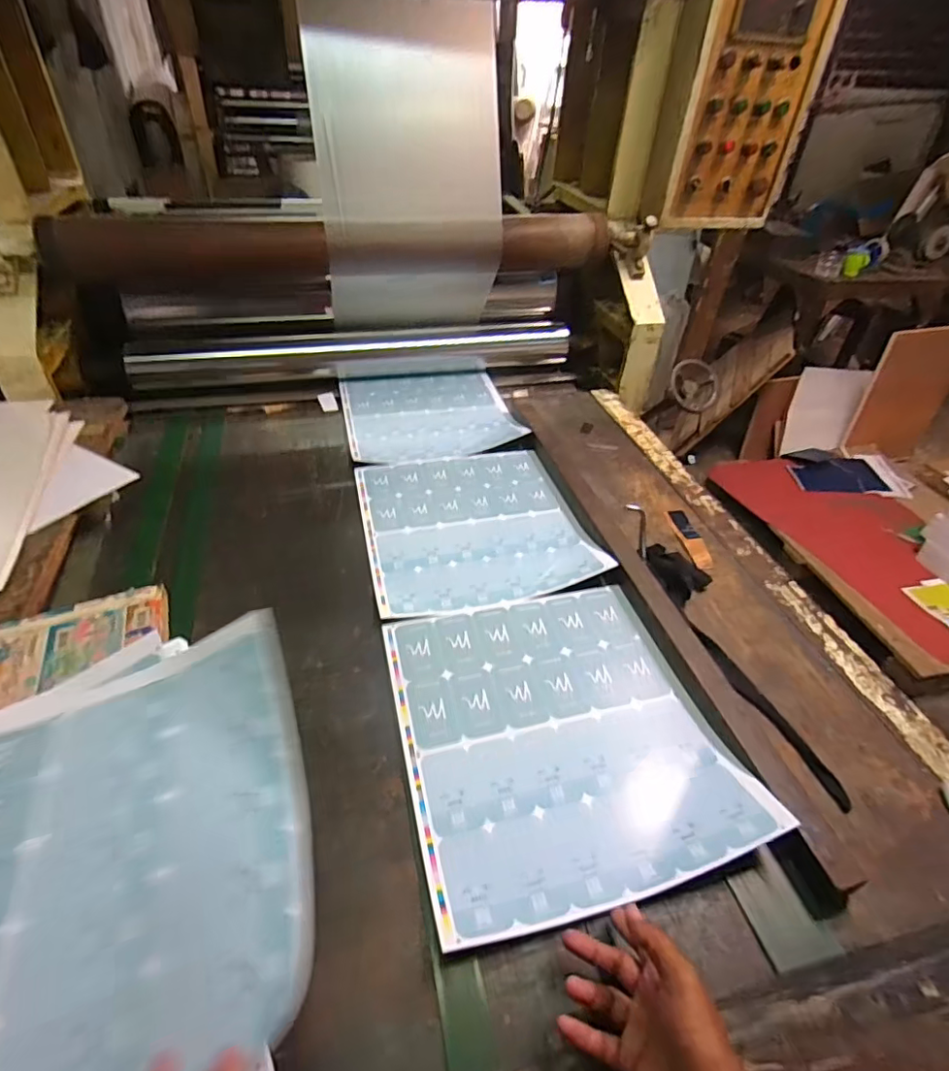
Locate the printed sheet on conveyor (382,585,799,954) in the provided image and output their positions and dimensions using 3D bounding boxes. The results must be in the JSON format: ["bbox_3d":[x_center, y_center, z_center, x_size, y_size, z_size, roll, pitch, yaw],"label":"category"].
[{"bbox_3d":[0.095,0.217,0.658,0.349,0.026,0.379,-9,43,-12],"label":"printed sheet on conveyor"}]

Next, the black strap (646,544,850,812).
[{"bbox_3d":[0.356,0.152,0.763,0.084,0.034,0.426,-11,43,-14],"label":"black strap"}]

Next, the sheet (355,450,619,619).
[{"bbox_3d":[-0.009,-0.030,0.951,0.346,0.015,0.384,-9,43,-12],"label":"sheet"}]

